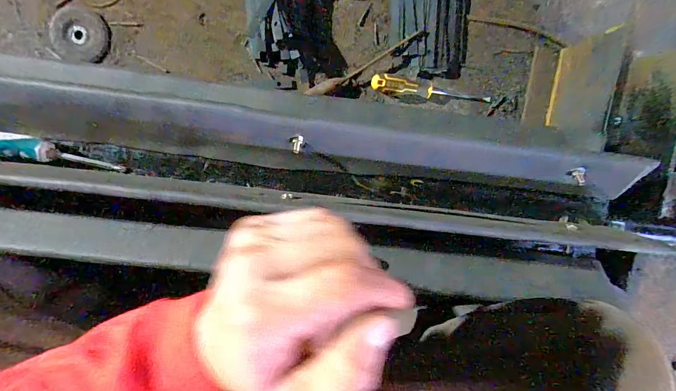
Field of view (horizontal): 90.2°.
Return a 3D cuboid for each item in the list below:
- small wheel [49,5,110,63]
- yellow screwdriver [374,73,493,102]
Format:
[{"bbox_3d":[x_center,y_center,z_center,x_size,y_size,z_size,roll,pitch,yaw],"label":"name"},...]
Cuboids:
[{"bbox_3d":[-0.438,-0.275,0.571,0.094,0.012,0.086,0,97,-2],"label":"small wheel"},{"bbox_3d":[0.168,-0.186,0.596,0.218,0.029,0.026,6,97,-3],"label":"yellow screwdriver"}]

